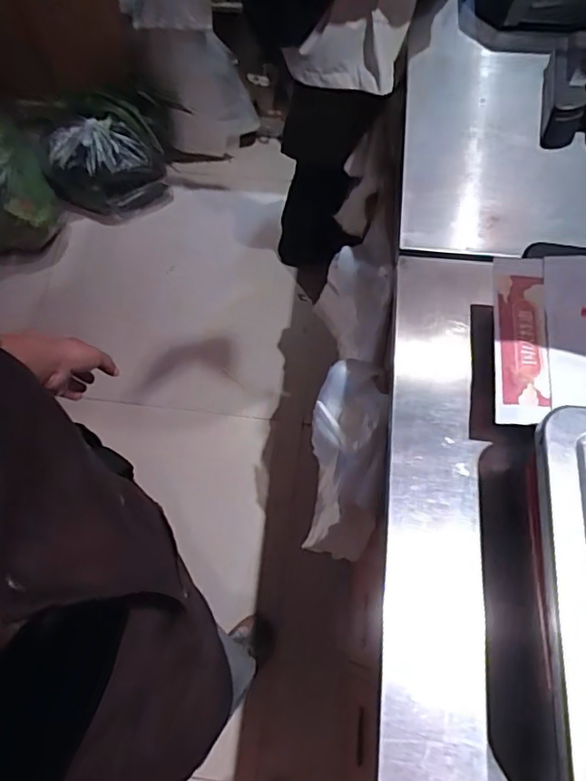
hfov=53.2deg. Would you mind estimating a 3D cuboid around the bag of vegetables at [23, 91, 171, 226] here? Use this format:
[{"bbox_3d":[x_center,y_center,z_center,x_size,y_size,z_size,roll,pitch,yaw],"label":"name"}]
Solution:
[{"bbox_3d":[-0.530,-0.660,1.681,0.368,0.227,0.260,-10,67,-3],"label":"bag of vegetables"}]

